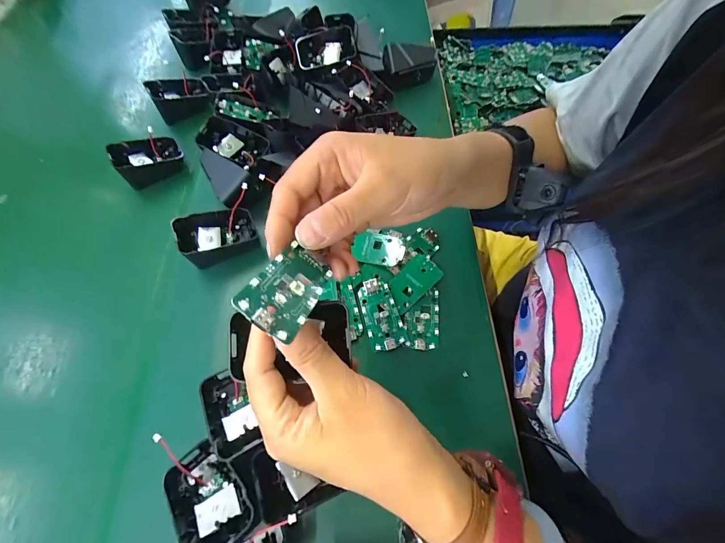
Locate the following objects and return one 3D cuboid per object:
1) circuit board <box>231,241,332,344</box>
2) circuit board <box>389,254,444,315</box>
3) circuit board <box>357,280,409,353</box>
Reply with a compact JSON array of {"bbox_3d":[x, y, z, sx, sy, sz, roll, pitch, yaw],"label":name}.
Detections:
[{"bbox_3d":[-0.036,0.007,0.171,0.030,0.004,0.056,41,38,-8],"label":"circuit board"},{"bbox_3d":[0.046,0.009,0.319,0.054,0.004,0.031,-42,72,-11],"label":"circuit board"},{"bbox_3d":[0.016,0.037,0.307,0.030,0.006,0.063,-14,62,-5],"label":"circuit board"}]

